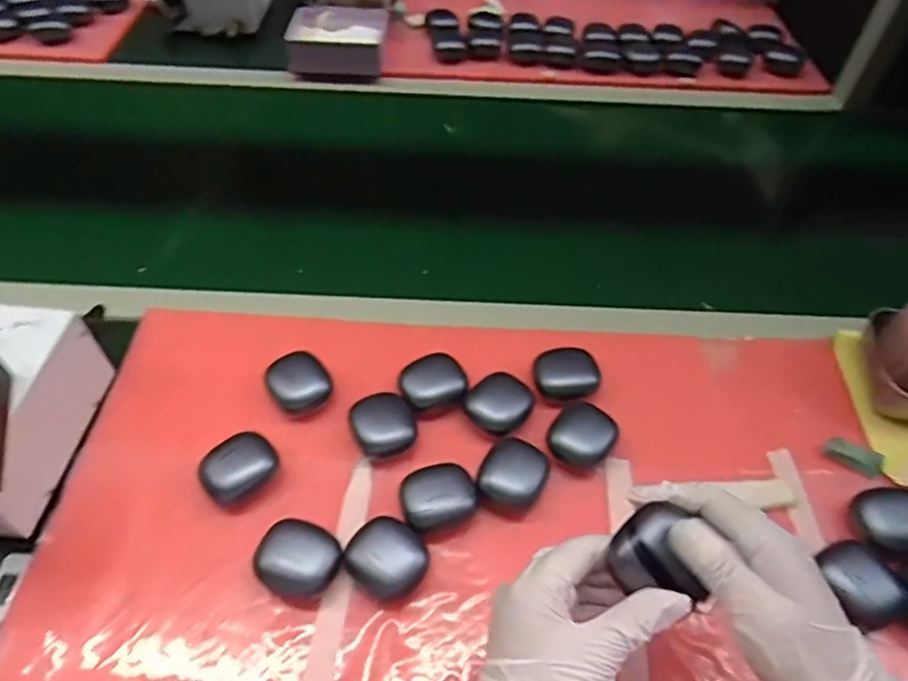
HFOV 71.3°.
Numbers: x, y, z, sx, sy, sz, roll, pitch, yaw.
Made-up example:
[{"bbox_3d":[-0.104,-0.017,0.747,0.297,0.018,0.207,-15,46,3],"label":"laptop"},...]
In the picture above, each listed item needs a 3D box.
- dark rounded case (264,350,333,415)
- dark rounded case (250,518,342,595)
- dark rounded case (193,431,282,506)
[{"bbox_3d":[-0.132,0.033,0.535,0.048,0.019,0.056,-35,59,-28],"label":"dark rounded case"},{"bbox_3d":[-0.110,0.153,0.445,0.056,0.023,0.048,18,51,12],"label":"dark rounded case"},{"bbox_3d":[-0.167,0.097,0.488,0.044,0.021,0.055,37,58,25],"label":"dark rounded case"}]

